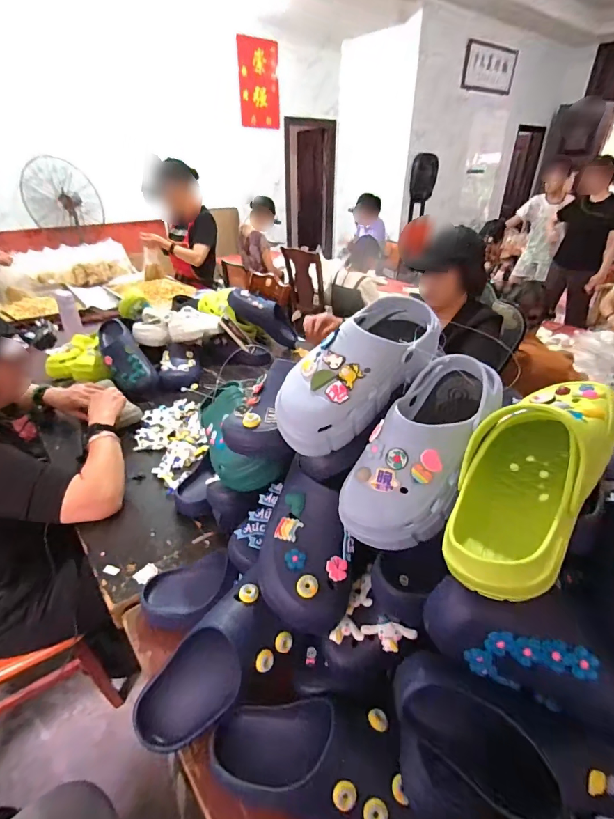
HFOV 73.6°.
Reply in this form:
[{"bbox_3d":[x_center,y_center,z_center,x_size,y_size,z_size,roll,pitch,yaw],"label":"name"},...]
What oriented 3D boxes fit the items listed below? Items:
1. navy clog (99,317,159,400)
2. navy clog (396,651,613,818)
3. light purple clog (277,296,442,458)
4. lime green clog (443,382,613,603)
[{"bbox_3d":[-0.582,-0.174,1.310,0.116,0.088,0.307,-26,84,-36],"label":"navy clog"},{"bbox_3d":[0.207,0.342,0.394,0.245,0.106,0.095,9,33,15],"label":"navy clog"},{"bbox_3d":[0.066,-0.049,0.507,0.247,0.106,0.097,-43,46,-14],"label":"light purple clog"},{"bbox_3d":[0.222,0.055,0.404,0.110,0.119,0.273,22,54,32],"label":"lime green clog"}]

